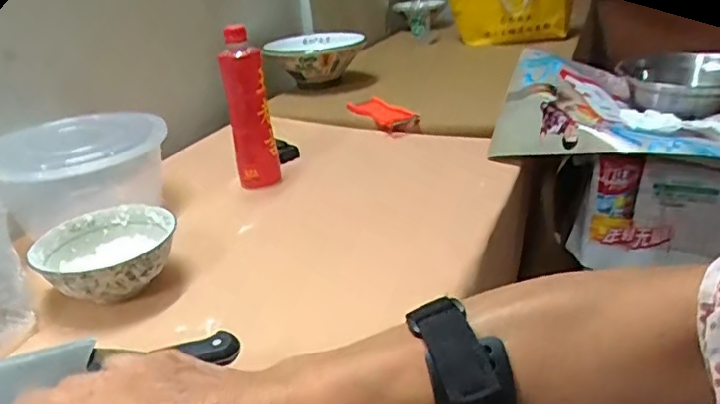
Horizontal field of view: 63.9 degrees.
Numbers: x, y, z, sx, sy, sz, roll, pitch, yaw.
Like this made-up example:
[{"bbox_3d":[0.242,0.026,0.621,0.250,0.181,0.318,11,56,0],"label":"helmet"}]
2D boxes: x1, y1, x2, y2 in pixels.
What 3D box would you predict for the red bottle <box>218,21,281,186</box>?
[{"bbox_3d":[-0.161,-0.134,0.836,0.059,0.223,0.061,-10,25,-9],"label":"red bottle"}]

